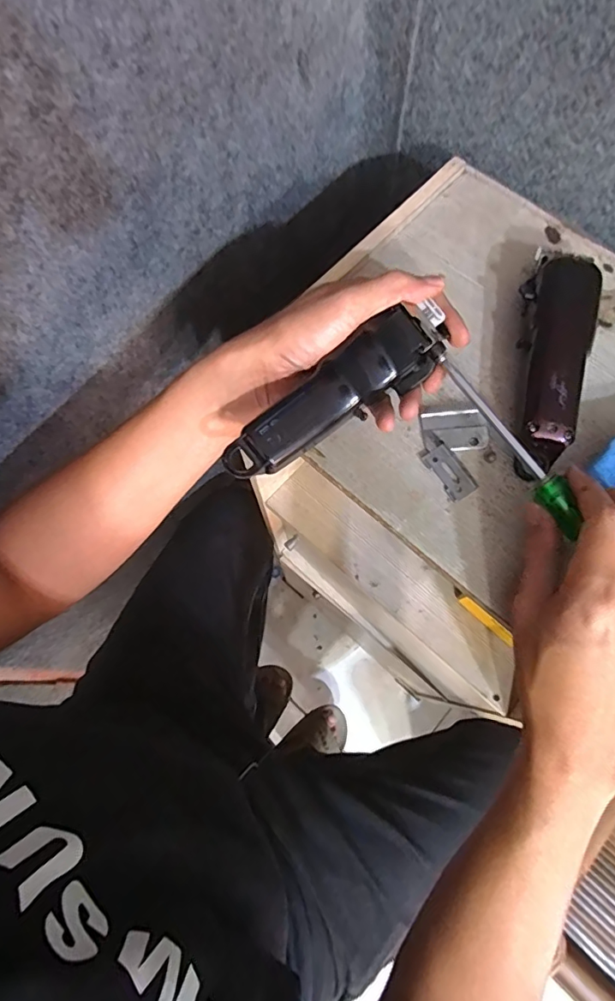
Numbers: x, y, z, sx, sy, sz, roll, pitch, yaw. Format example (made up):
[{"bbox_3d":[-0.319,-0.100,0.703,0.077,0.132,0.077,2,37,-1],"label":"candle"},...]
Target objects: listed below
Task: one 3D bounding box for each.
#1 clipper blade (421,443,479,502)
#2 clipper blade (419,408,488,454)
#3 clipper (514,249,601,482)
[{"bbox_3d":[0.102,-0.020,0.365,0.021,0.005,0.040,-33,73,-11],"label":"clipper blade"},{"bbox_3d":[0.109,-0.052,0.374,0.045,0.004,0.031,-3,70,-1],"label":"clipper blade"},{"bbox_3d":[0.175,-0.106,0.371,0.044,0.041,0.171,12,71,5],"label":"clipper"}]

